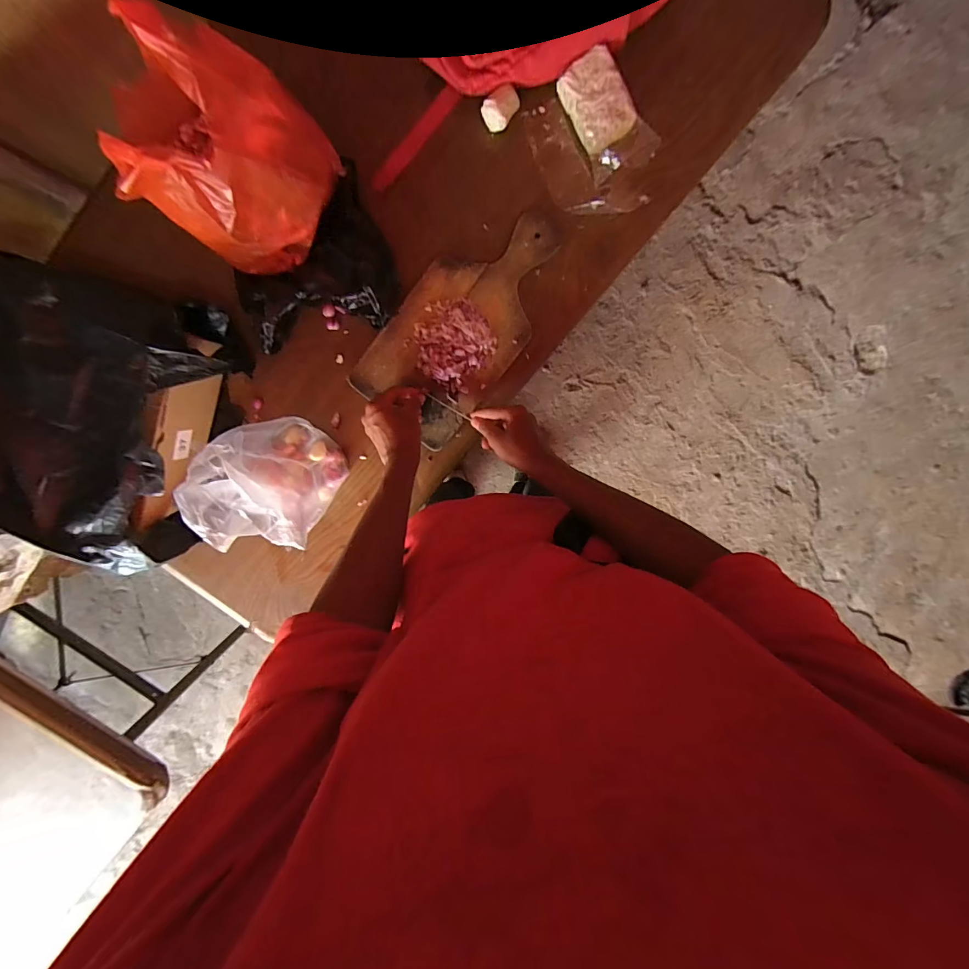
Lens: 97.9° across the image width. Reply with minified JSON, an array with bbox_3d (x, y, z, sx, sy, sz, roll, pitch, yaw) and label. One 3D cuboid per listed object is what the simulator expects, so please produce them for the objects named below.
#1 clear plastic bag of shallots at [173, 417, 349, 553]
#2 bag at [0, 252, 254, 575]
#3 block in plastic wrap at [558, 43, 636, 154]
[{"bbox_3d":[-0.260,-0.006,0.531,0.117,0.194,0.158,-39,99,4],"label":"clear plastic bag of shallots"},{"bbox_3d":[-0.499,-0.097,0.542,0.292,0.134,0.329,24,96,-5],"label":"bag"},{"bbox_3d":[0.146,-0.493,0.550,0.069,0.034,0.100,-29,99,3],"label":"block in plastic wrap"}]

